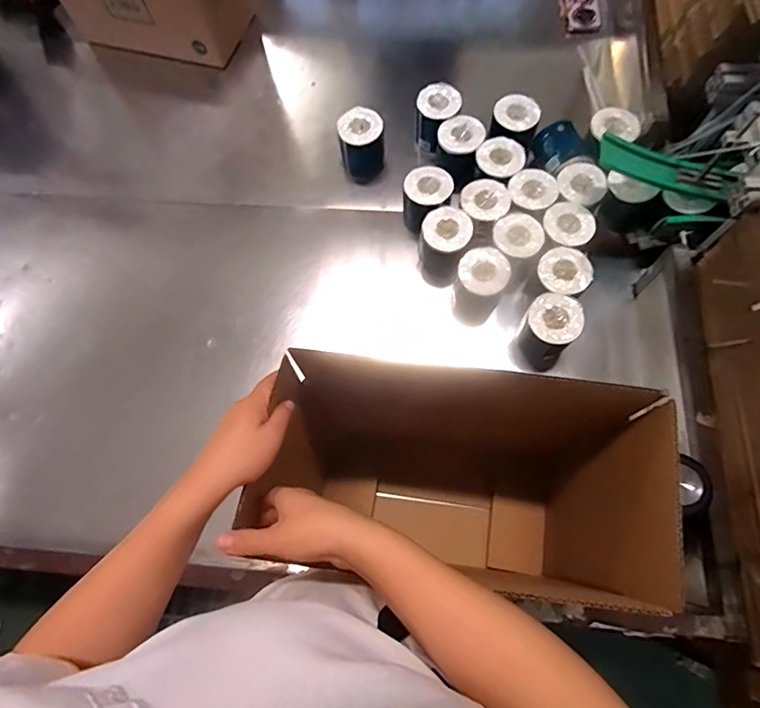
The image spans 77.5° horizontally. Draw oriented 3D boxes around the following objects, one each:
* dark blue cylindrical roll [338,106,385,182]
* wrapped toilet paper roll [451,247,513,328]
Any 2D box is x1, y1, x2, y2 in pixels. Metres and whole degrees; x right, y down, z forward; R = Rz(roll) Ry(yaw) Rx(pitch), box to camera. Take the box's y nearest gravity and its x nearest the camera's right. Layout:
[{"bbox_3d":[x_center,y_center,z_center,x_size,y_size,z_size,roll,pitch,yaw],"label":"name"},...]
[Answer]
[{"bbox_3d":[-0.036,-0.441,1.031,0.095,0.143,0.102,-1,72,2],"label":"dark blue cylindrical roll"},{"bbox_3d":[0.190,-0.128,0.916,0.099,0.161,0.106,-1,72,2],"label":"wrapped toilet paper roll"}]

